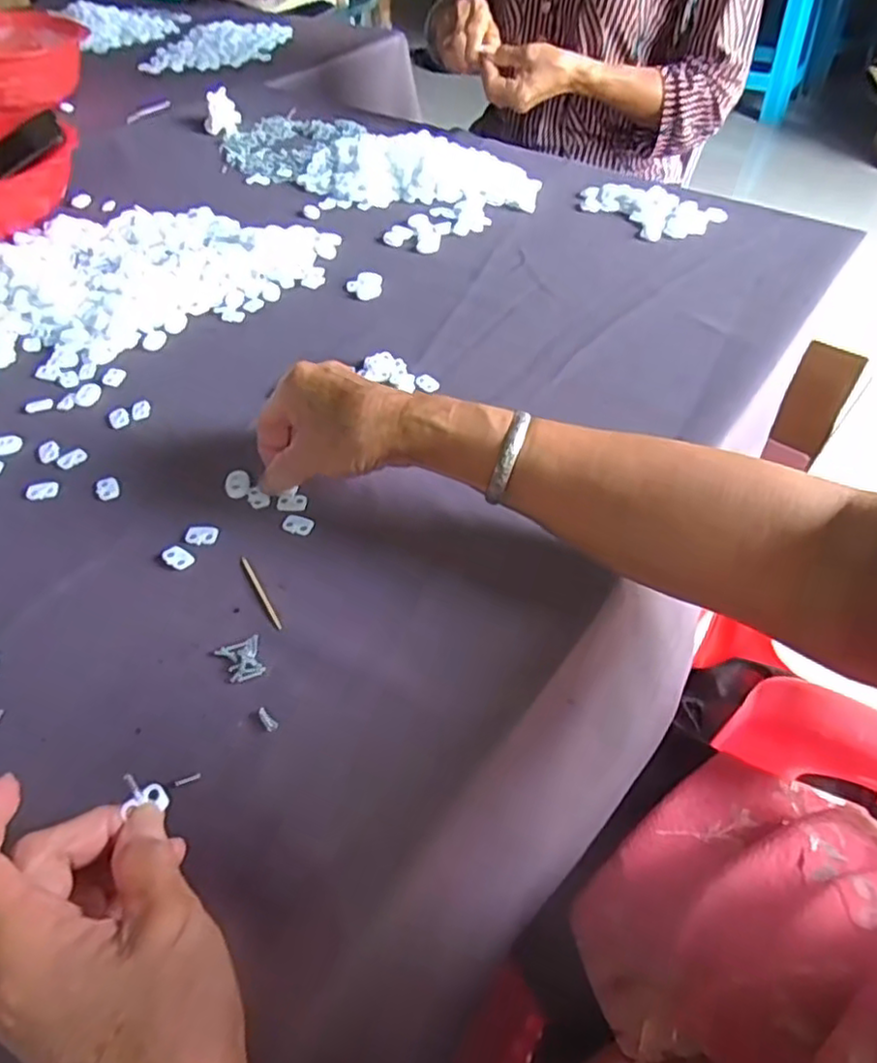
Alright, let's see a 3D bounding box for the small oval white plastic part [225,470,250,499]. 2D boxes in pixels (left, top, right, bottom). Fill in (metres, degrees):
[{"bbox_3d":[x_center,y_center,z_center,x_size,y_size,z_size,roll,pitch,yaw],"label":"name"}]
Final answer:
[{"bbox_3d":[-0.134,-0.032,0.446,0.016,0.004,0.023,-17,50,-13],"label":"small oval white plastic part"}]

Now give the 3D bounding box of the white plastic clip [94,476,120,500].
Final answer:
[{"bbox_3d":[-0.220,-0.029,0.444,0.014,0.004,0.018,-26,52,-20],"label":"white plastic clip"}]

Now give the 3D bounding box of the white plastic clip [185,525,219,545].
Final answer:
[{"bbox_3d":[-0.147,0.001,0.416,0.020,0.004,0.014,3,48,4],"label":"white plastic clip"}]

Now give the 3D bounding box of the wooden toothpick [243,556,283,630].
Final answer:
[{"bbox_3d":[-0.103,0.034,0.389,0.004,0.004,0.061,-24,52,-19],"label":"wooden toothpick"}]

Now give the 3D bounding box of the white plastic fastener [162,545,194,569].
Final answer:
[{"bbox_3d":[-0.157,0.016,0.405,0.019,0.004,0.012,30,55,25],"label":"white plastic fastener"}]

